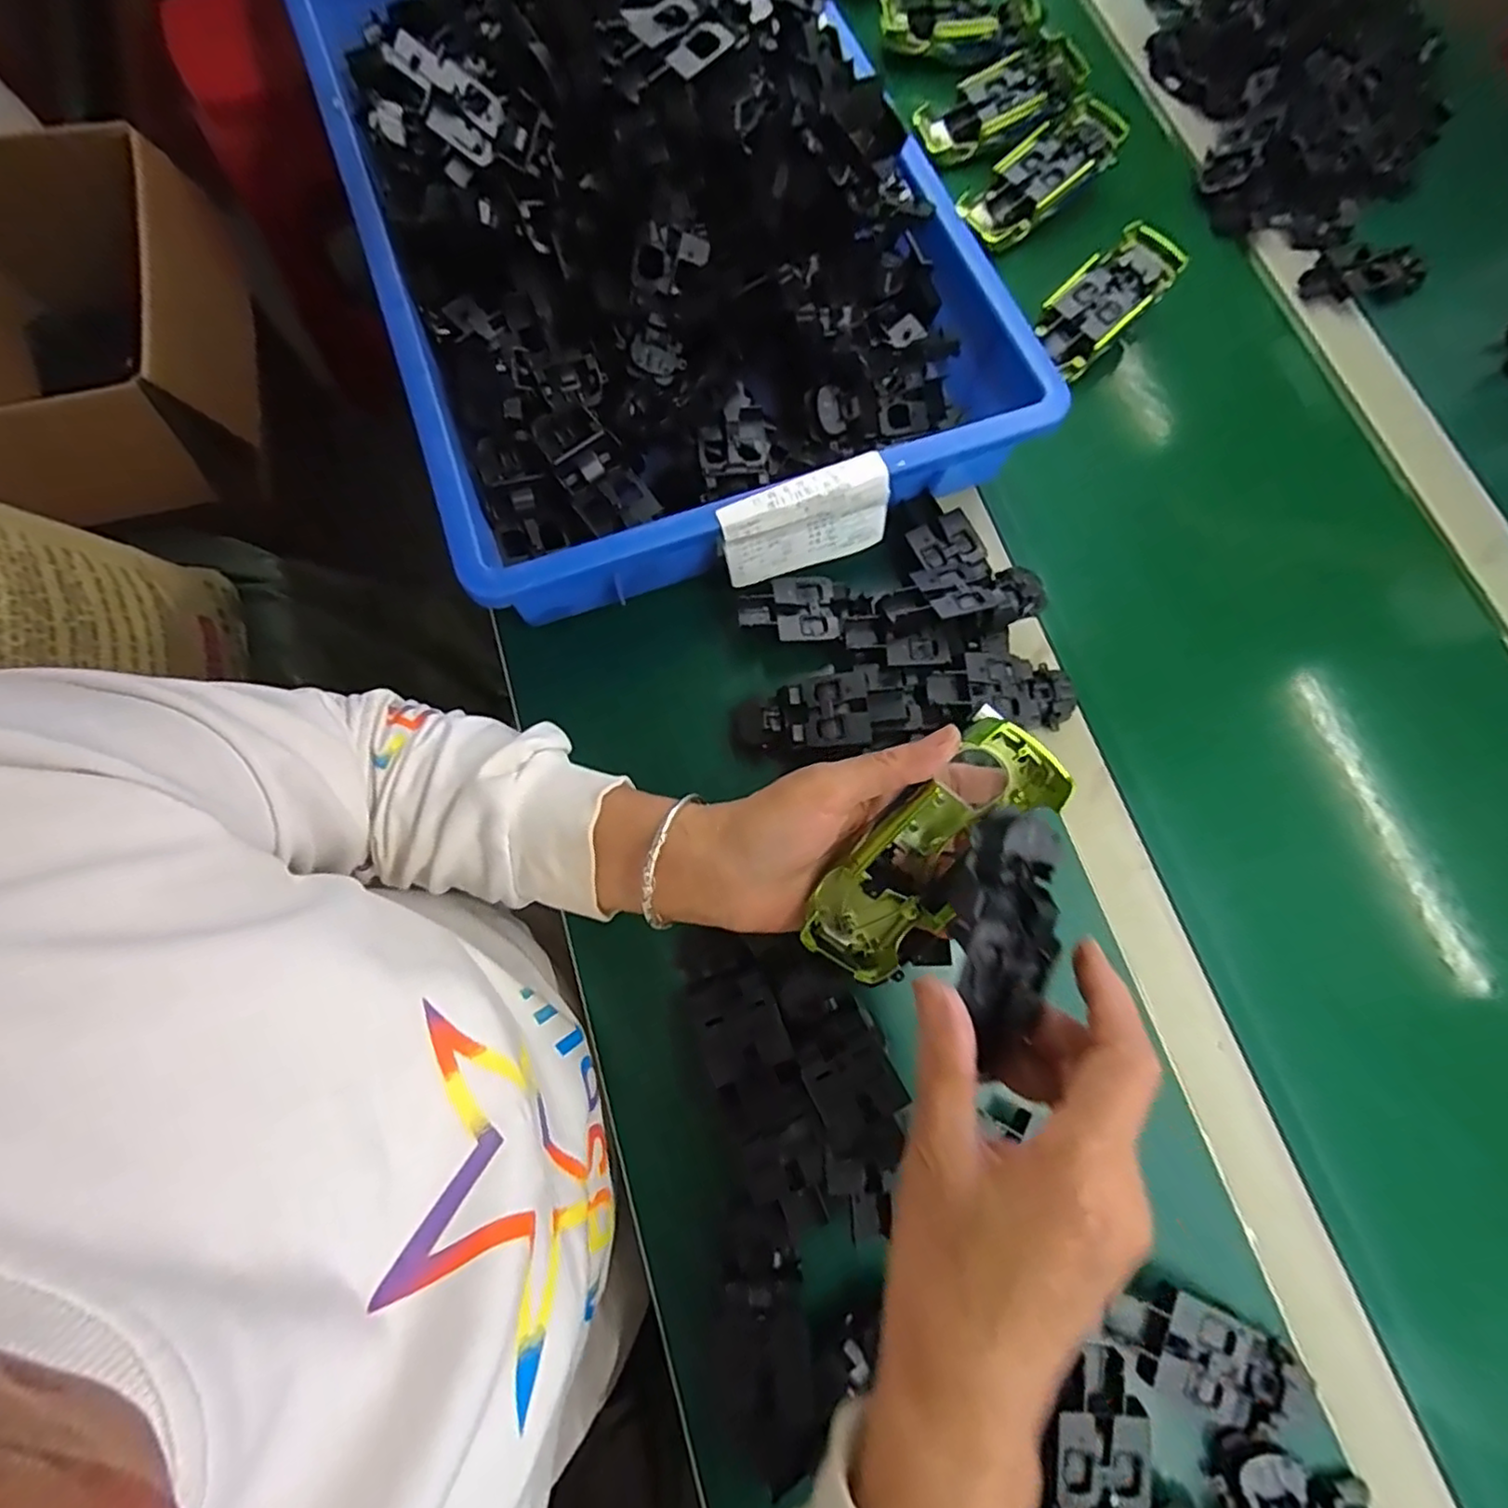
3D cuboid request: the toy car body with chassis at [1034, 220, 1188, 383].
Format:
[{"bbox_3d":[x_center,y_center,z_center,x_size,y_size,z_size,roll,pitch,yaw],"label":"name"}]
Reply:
[{"bbox_3d":[0.259,-0.335,0.490,0.057,0.022,0.111,44,92,9],"label":"toy car body with chassis"}]

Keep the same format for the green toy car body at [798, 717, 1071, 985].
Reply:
[{"bbox_3d":[0.080,0.046,0.303,0.051,0.046,0.132,44,102,9],"label":"green toy car body"}]

